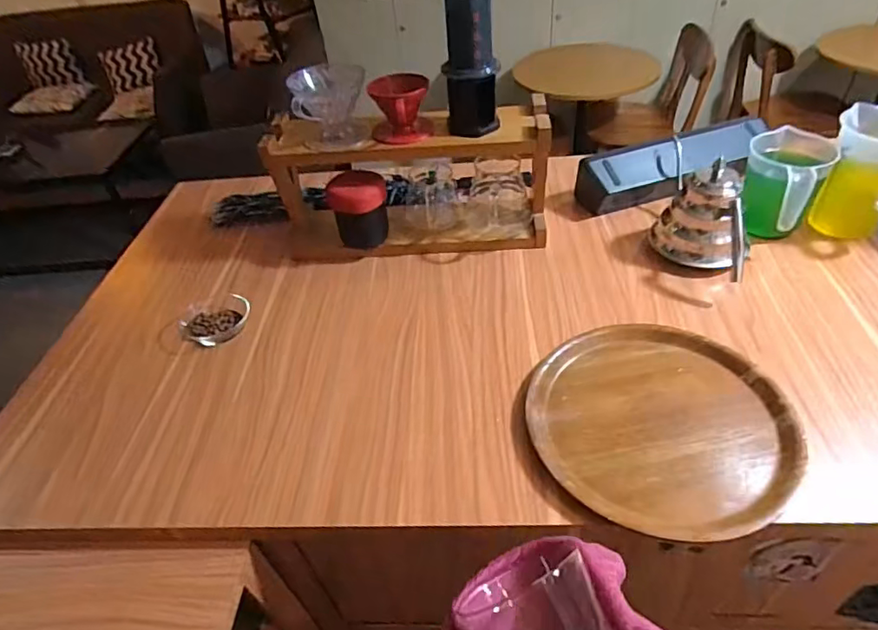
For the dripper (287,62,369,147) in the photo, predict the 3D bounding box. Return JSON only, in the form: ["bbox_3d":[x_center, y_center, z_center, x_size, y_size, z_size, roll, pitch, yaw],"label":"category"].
[{"bbox_3d":[-0.161,-0.308,0.801,0.103,0.101,0.095,-13,44,-6],"label":"dripper"}]

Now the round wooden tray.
[{"bbox_3d":[0.254,0.123,0.629,0.274,0.021,0.284,-4,44,4],"label":"round wooden tray"}]

